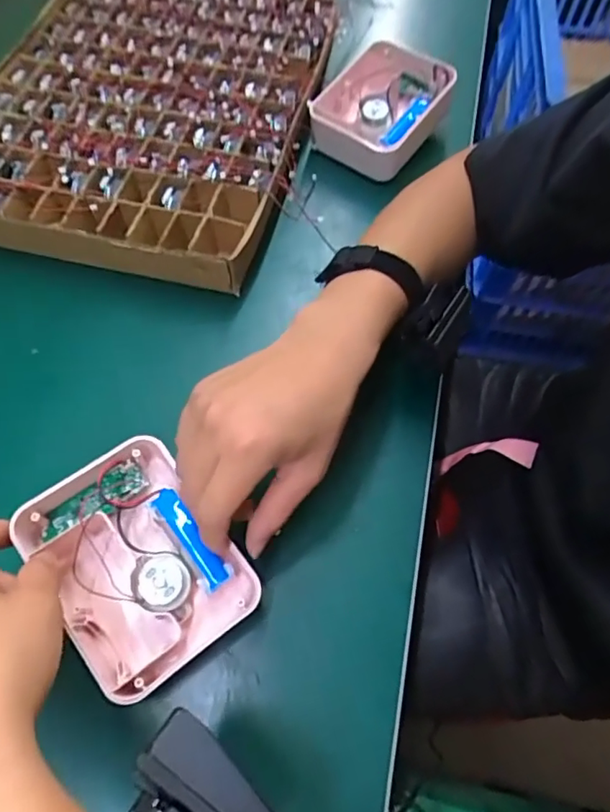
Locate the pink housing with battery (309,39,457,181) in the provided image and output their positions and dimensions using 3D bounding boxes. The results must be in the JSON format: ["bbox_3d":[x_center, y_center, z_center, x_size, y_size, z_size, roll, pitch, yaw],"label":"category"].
[{"bbox_3d":[0.074,-0.289,0.538,0.106,0.057,0.134,34,65,15],"label":"pink housing with battery"}]

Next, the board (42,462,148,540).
[{"bbox_3d":[-0.133,0.060,0.344,0.067,0.008,0.021,-33,68,-19],"label":"board"}]

